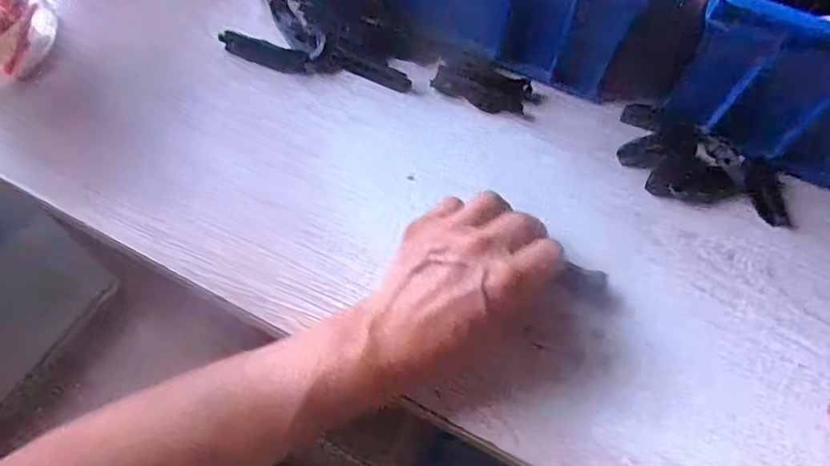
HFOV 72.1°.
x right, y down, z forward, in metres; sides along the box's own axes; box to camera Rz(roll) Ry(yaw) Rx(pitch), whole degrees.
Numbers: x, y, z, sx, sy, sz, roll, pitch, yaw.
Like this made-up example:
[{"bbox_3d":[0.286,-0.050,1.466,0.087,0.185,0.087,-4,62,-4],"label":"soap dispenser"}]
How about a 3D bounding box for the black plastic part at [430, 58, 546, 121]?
[{"bbox_3d":[0.059,-0.117,0.462,0.085,0.012,0.035,17,63,7],"label":"black plastic part"}]

